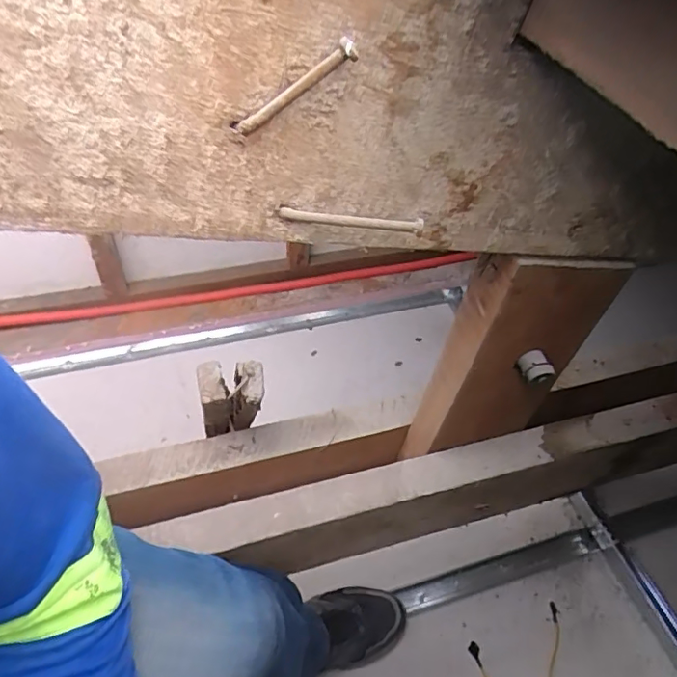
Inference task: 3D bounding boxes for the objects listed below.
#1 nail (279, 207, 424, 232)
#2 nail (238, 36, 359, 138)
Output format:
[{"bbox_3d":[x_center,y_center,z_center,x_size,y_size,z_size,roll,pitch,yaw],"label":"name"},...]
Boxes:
[{"bbox_3d":[0.007,-0.061,0.281,0.073,0.009,0.006,3,47,-3],"label":"nail"},{"bbox_3d":[-0.018,-0.104,0.228,0.062,0.009,0.011,-26,42,24],"label":"nail"}]

